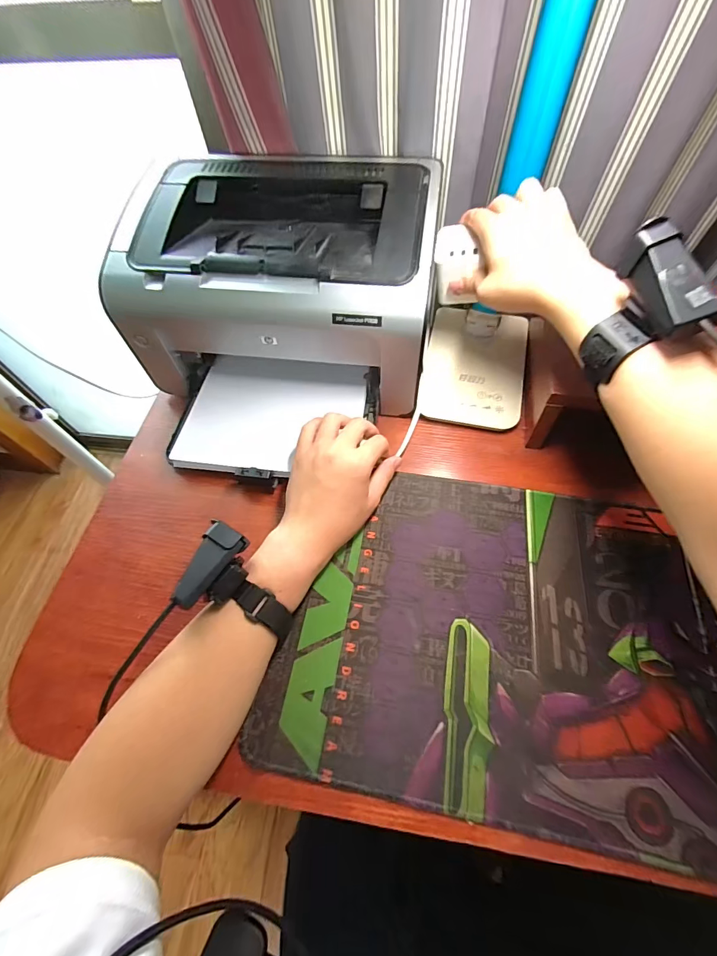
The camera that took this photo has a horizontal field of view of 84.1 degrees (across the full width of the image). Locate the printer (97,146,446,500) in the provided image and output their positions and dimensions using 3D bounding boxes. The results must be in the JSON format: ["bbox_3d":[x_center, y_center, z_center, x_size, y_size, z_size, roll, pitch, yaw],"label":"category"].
[{"bbox_3d":[-0.091,-0.187,0.465,0.336,0.187,0.345,9,61,7],"label":"printer"}]

